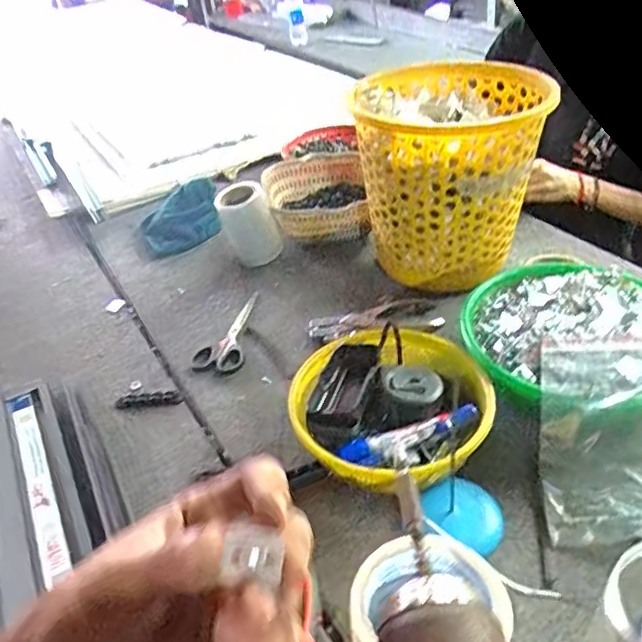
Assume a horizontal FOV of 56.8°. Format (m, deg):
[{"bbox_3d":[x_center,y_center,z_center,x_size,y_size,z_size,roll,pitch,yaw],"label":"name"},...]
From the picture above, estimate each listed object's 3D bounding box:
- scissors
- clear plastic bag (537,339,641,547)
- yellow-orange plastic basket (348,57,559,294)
[{"bbox_3d":[-0.126,0.013,0.779,0.065,0.010,0.171,-4,38,3],"label":"scissors"},{"bbox_3d":[0.278,0.103,0.534,0.154,0.091,0.160,-1,38,7],"label":"clear plastic bag"},{"bbox_3d":[0.168,-0.182,0.793,0.232,0.232,0.228,6,39,17],"label":"yellow-orange plastic basket"}]

